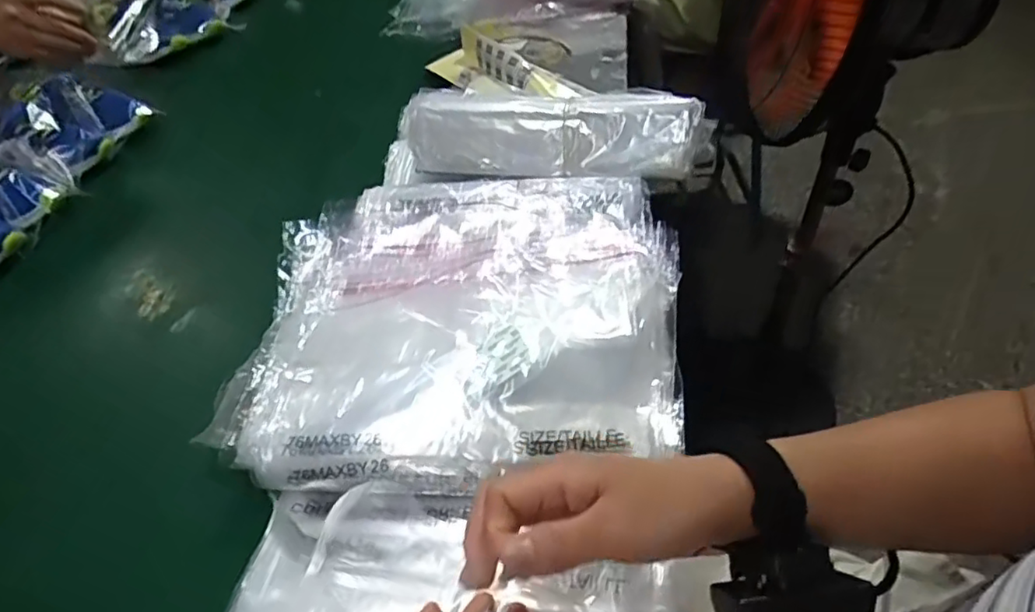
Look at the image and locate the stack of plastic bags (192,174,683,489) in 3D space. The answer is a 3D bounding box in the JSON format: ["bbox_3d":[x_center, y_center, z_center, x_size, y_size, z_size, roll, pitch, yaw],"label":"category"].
[{"bbox_3d":[-0.053,-0.004,0.499,0.358,0.049,0.320,-4,47,1],"label":"stack of plastic bags"}]

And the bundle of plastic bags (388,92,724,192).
[{"bbox_3d":[0.019,-0.160,0.604,0.333,0.083,0.062,7,48,11],"label":"bundle of plastic bags"}]

